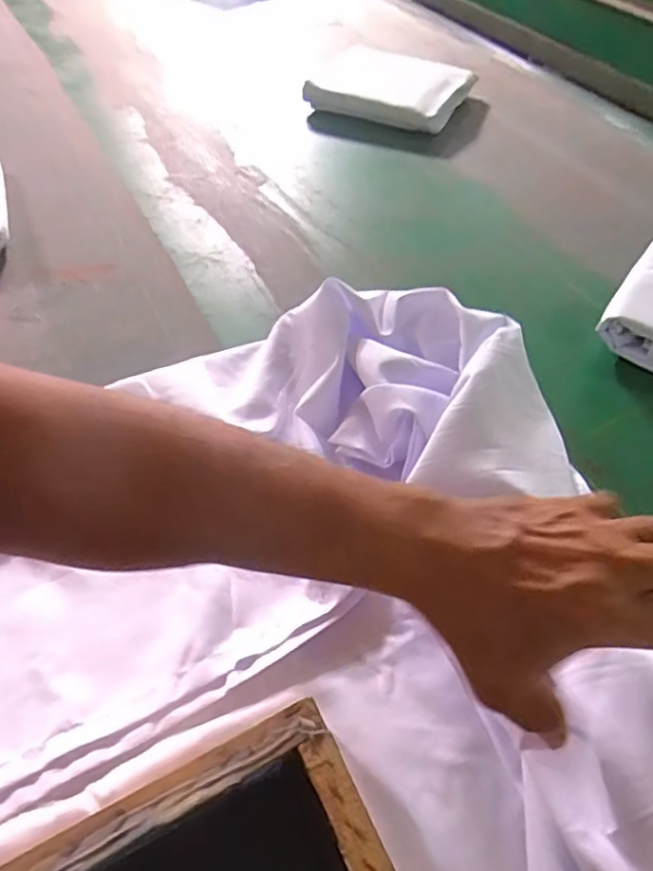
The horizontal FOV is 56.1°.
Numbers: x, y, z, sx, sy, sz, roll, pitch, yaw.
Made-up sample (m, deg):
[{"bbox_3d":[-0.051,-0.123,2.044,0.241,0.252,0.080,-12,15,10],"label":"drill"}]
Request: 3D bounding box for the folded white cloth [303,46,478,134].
[{"bbox_3d":[0.100,-0.597,1.043,0.272,0.050,0.210,19,53,16],"label":"folded white cloth"}]

